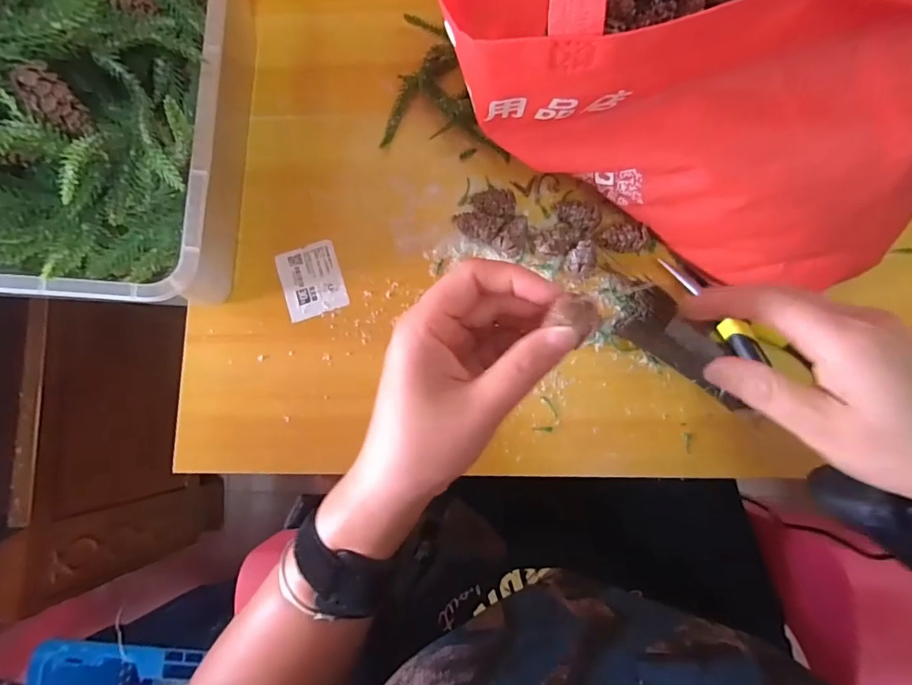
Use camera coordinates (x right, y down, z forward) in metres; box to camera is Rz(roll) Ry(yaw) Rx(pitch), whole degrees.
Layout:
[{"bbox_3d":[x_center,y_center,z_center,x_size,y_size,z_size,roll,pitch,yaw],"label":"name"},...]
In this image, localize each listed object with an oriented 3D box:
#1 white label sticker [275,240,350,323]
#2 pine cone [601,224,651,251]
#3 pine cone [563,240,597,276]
[{"bbox_3d":[-0.117,-0.051,0.397,0.049,0.004,0.058,-19,82,0],"label":"white label sticker"},{"bbox_3d":[0.132,-0.079,0.378,0.039,0.020,0.019,3,82,3],"label":"pine cone"},{"bbox_3d":[0.097,-0.063,0.381,0.021,0.019,0.029,26,84,6],"label":"pine cone"}]

